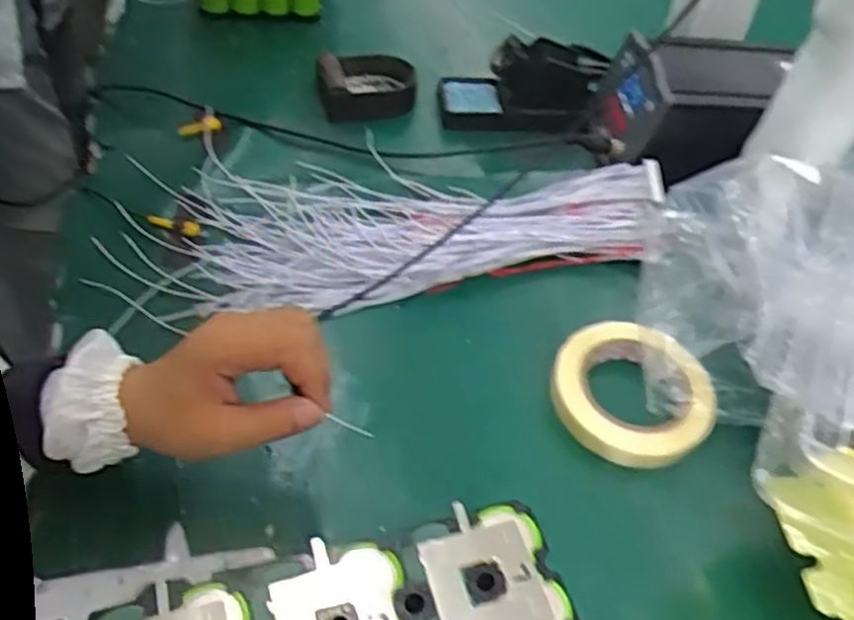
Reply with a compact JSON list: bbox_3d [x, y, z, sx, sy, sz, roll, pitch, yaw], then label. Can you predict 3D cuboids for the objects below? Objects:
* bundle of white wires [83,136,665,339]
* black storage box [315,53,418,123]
[{"bbox_3d":[-0.027,-0.087,0.702,0.475,0.032,0.188,-10,52,-15],"label":"bundle of white wires"},{"bbox_3d":[-0.065,-0.244,0.847,0.112,0.049,0.081,-17,54,-19],"label":"black storage box"}]

